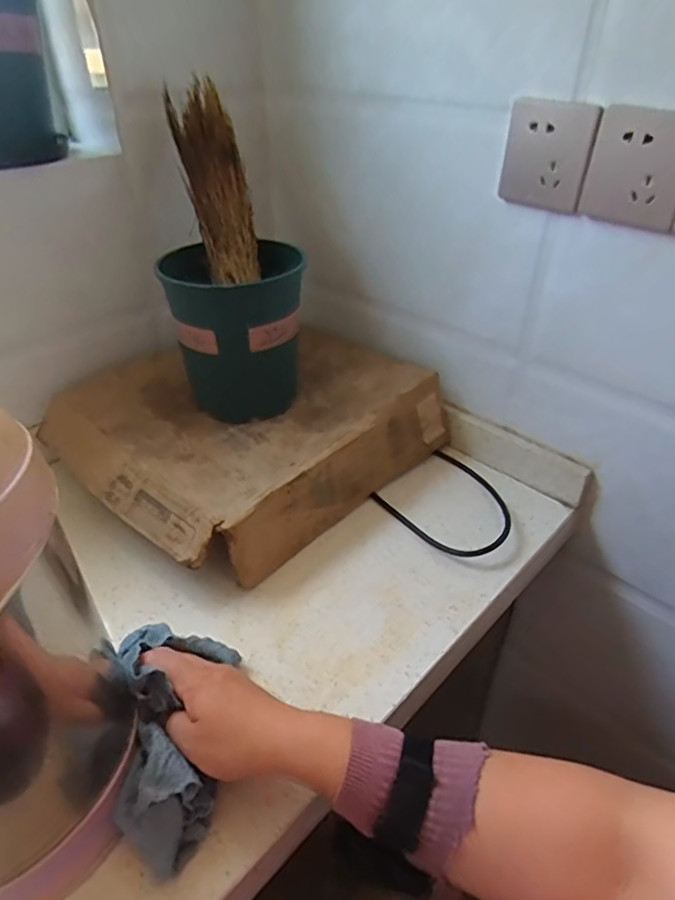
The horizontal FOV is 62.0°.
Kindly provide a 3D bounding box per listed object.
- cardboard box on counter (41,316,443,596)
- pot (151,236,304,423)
[{"bbox_3d":[-0.112,-0.032,0.724,0.354,0.104,0.403,31,46,34],"label":"cardboard box on counter"},{"bbox_3d":[-0.118,-0.143,0.684,0.152,0.179,0.142,0,36,0],"label":"pot"}]

